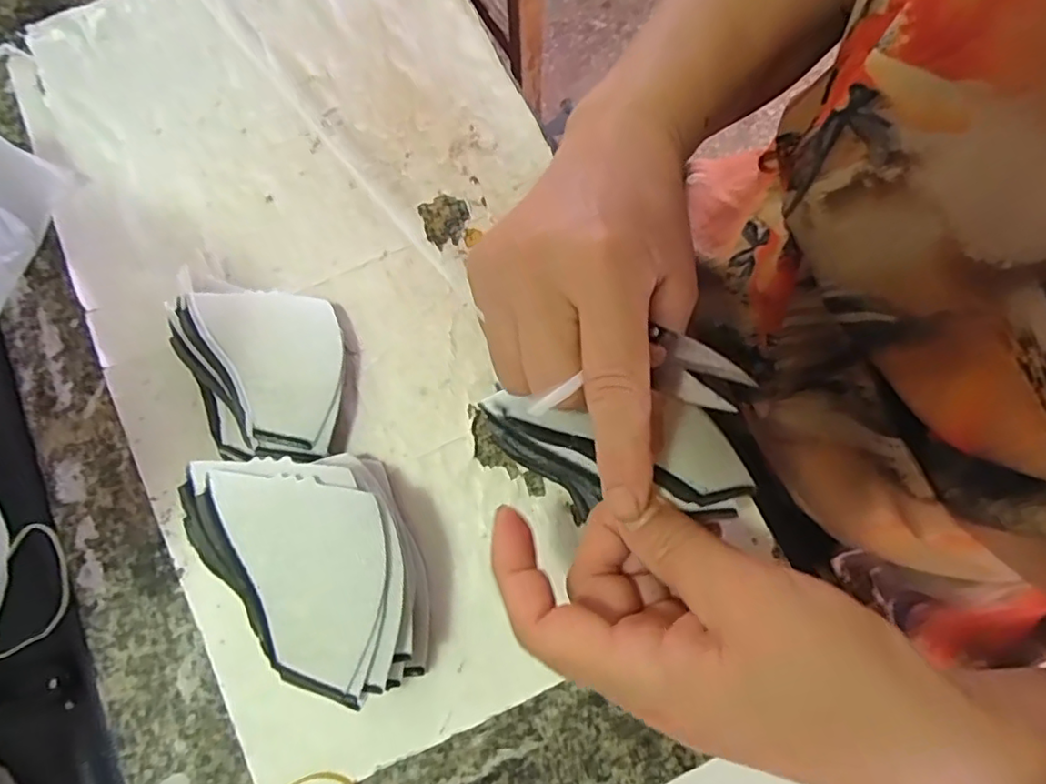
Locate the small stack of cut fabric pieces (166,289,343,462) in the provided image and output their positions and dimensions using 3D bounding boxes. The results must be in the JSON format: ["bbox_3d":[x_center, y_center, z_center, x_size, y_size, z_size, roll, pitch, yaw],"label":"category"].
[{"bbox_3d":[-0.128,-0.009,0.287,0.084,0.019,0.080,3,76,1],"label":"small stack of cut fabric pieces"}]

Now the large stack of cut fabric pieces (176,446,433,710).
[{"bbox_3d":[-0.082,0.068,0.254,0.070,0.046,0.114,-40,79,-9],"label":"large stack of cut fabric pieces"}]

